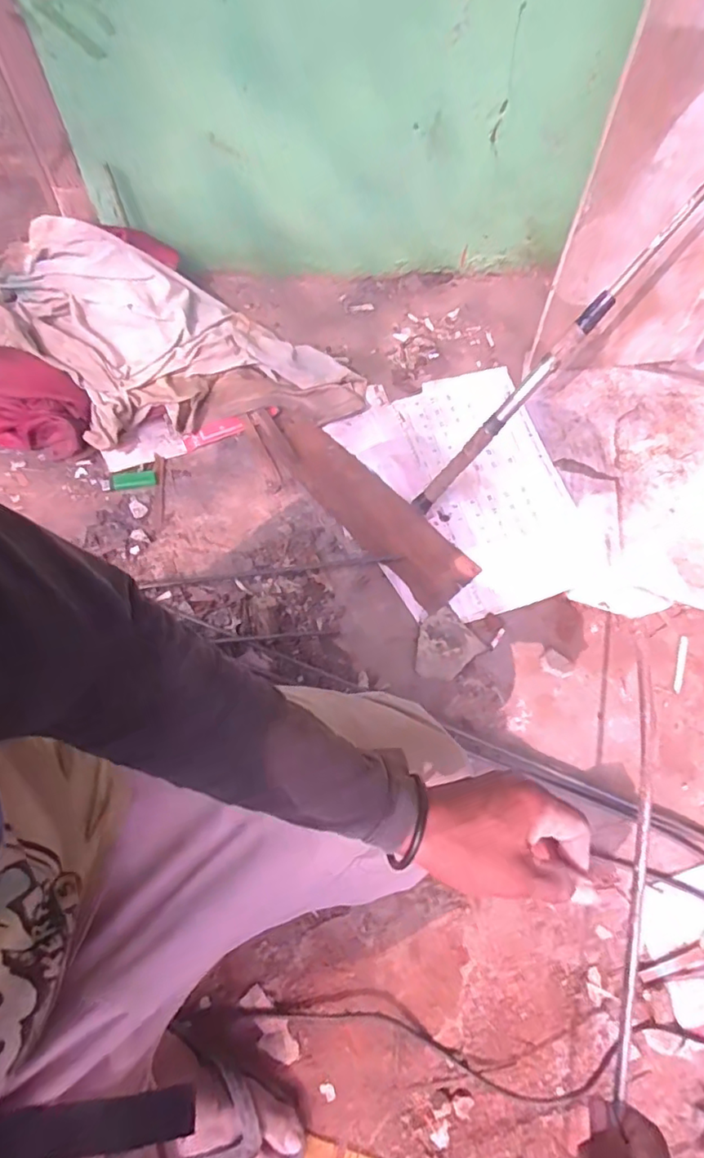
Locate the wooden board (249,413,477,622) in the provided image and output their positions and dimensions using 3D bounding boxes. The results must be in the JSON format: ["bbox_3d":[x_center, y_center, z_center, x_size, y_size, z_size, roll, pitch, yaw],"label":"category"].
[{"bbox_3d":[0.013,-0.128,0.883,0.109,0.024,0.414,-41,75,-18],"label":"wooden board"}]

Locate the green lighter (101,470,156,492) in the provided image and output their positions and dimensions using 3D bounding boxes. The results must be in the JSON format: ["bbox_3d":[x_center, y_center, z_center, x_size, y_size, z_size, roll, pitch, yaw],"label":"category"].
[{"bbox_3d":[-0.341,-0.149,0.869,0.080,0.013,0.026,-11,68,-8],"label":"green lighter"}]

